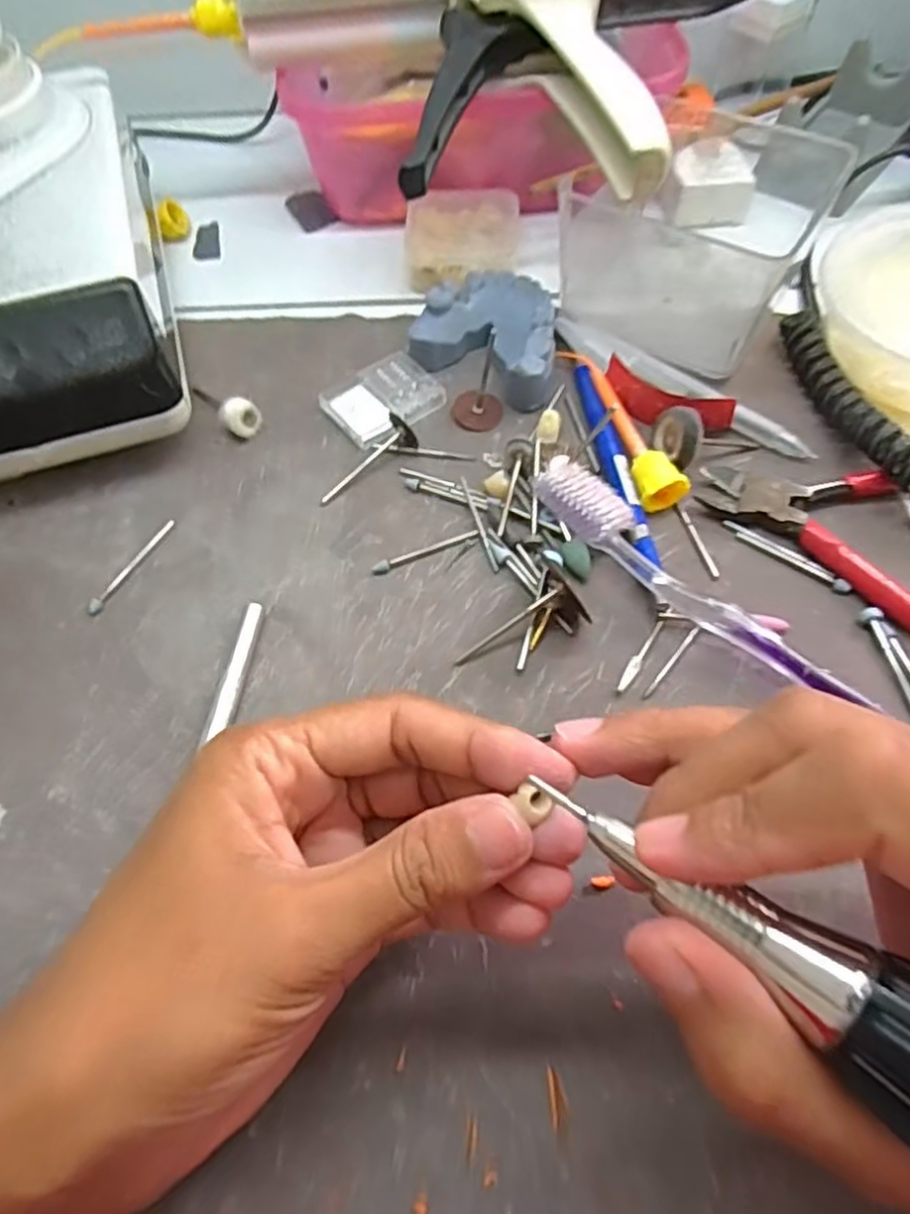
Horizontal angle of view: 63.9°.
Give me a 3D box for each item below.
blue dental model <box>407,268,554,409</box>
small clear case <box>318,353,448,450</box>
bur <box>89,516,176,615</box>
[{"bbox_3d":[0.018,-0.121,0.317,0.062,0.018,0.053,25,65,15],"label":"blue dental model"},{"bbox_3d":[-0.031,-0.089,0.313,0.045,0.004,0.035,-34,65,-15],"label":"small clear case"},{"bbox_3d":[-0.122,-0.016,0.276,0.004,0.004,0.047,24,65,15],"label":"bur"}]

